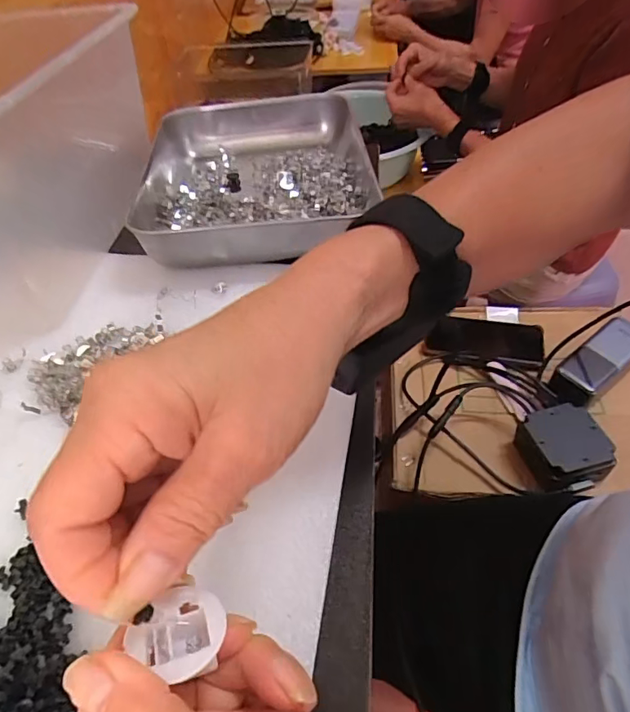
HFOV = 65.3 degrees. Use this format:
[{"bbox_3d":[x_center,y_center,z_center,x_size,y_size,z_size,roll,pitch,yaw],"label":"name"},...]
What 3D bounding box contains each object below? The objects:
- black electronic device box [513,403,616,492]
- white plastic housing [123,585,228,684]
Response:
[{"bbox_3d":[0.274,0.104,0.544,0.075,0.054,0.087,-12,49,-5],"label":"black electronic device box"},{"bbox_3d":[-0.044,0.097,0.170,0.034,0.016,0.028,11,36,45],"label":"white plastic housing"}]

